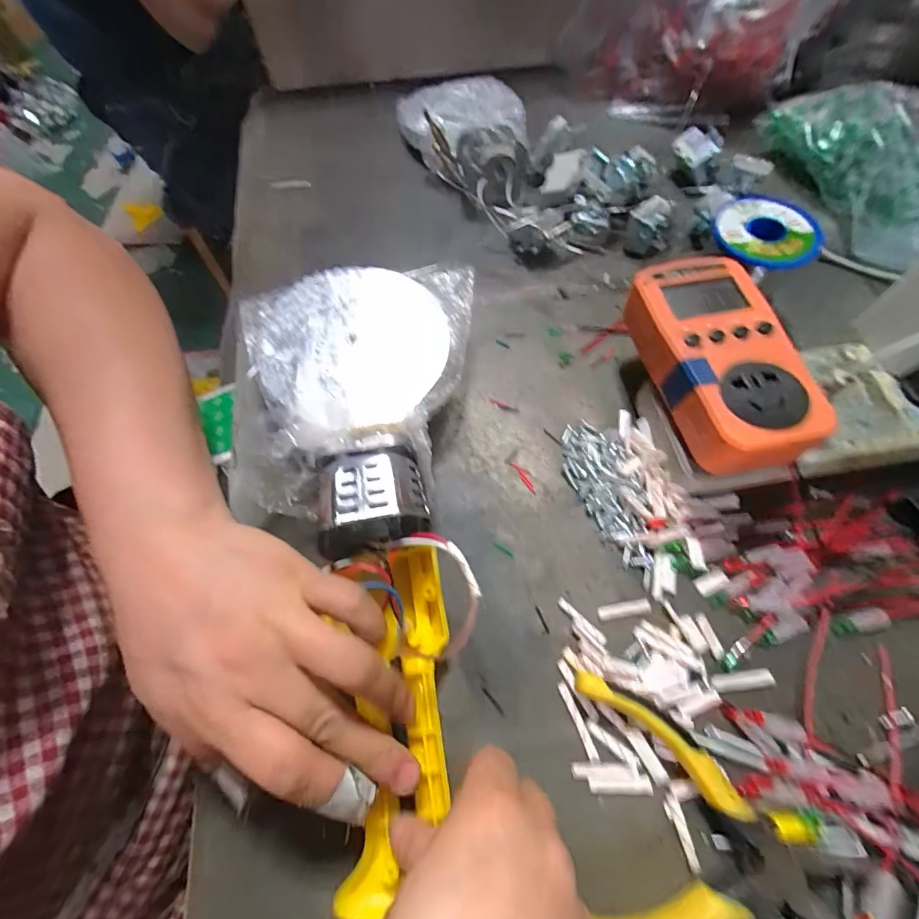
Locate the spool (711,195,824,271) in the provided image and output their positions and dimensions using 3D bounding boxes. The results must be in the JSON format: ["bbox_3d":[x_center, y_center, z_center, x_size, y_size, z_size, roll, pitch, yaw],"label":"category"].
[{"bbox_3d":[0.201,-0.151,0.279,0.064,0.009,0.064,10,64,8],"label":"spool"}]

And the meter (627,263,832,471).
[{"bbox_3d":[0.143,-0.057,0.239,0.064,0.032,0.125,-9,63,-2],"label":"meter"}]

